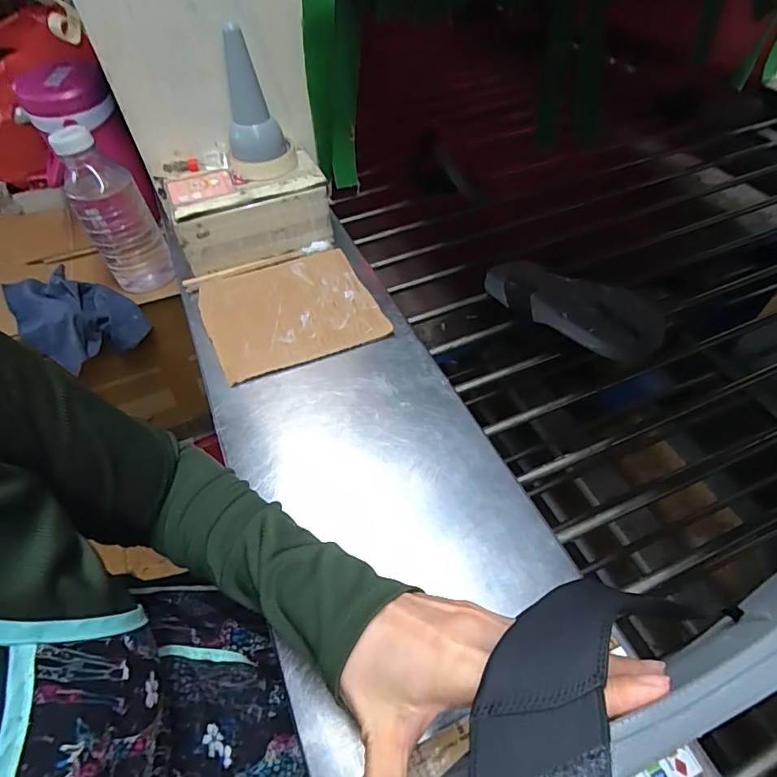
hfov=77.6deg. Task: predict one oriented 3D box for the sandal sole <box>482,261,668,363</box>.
[{"bbox_3d":[0.205,-0.098,0.567,0.100,0.044,0.266,-21,33,-15],"label":"sandal sole"}]

